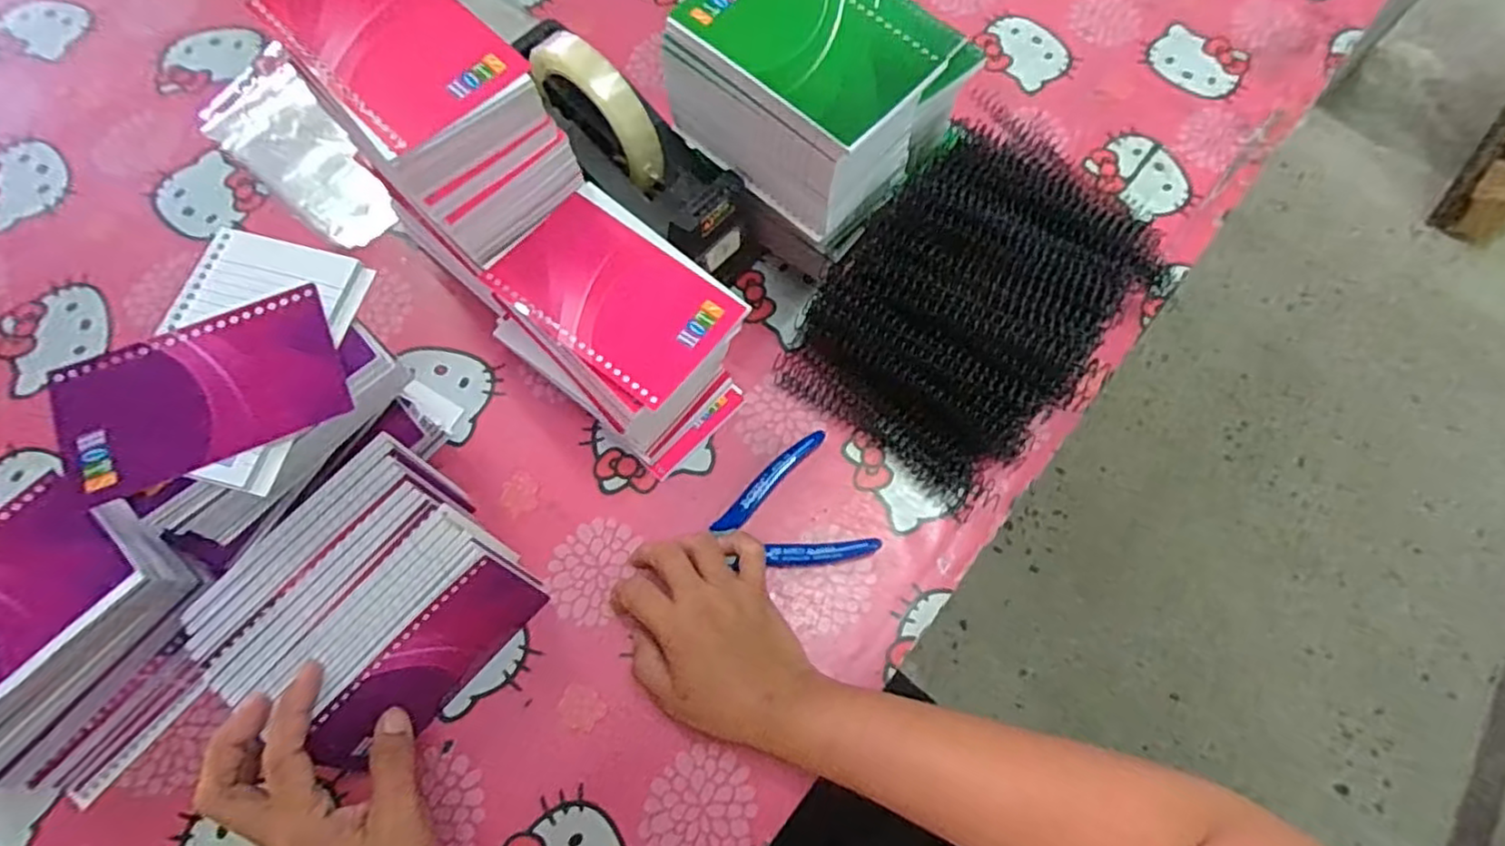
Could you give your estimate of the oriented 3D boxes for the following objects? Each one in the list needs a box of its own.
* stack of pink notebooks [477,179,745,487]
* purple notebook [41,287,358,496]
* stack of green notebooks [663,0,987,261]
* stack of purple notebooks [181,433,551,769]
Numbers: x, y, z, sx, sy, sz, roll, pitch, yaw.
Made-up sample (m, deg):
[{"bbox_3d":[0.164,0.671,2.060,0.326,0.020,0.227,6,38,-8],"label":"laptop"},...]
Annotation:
[{"bbox_3d":[-0.085,-0.057,0.435,0.146,0.105,0.095,41,74,14],"label":"stack of pink notebooks"},{"bbox_3d":[-0.277,-0.015,0.348,0.123,0.013,0.072,-23,83,-17],"label":"purple notebook"},{"bbox_3d":[0.023,-0.190,0.417,0.141,0.113,0.084,39,73,13],"label":"stack of green notebooks"},{"bbox_3d":[-0.214,0.105,0.386,0.114,0.076,0.148,39,73,13],"label":"stack of purple notebooks"}]

